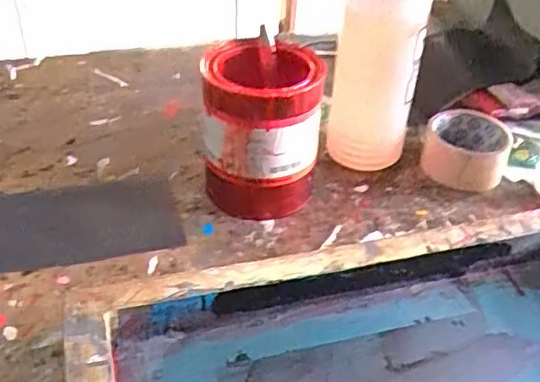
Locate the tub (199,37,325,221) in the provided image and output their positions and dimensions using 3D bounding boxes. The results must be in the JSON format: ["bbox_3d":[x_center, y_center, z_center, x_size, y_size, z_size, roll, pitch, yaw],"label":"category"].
[{"bbox_3d":[-0.010,-0.060,0.574,0.107,0.134,0.116,-6,39,-10],"label":"tub"}]

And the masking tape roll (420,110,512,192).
[{"bbox_3d":[0.206,-0.042,0.632,0.087,0.049,0.083,1,38,-1],"label":"masking tape roll"}]

